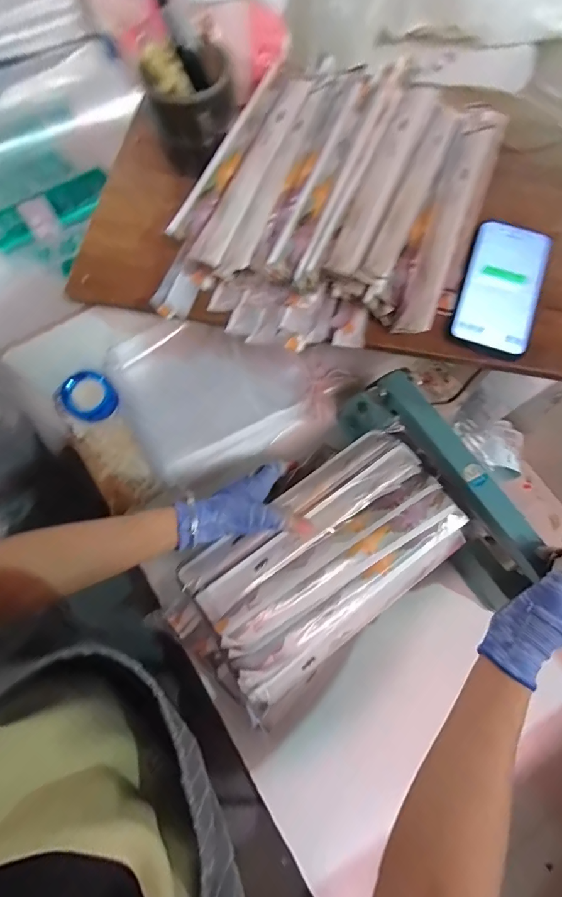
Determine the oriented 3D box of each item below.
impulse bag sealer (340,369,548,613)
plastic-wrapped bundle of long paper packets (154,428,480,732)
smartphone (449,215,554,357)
[{"bbox_3d":[0.191,0.047,0.475,0.062,0.135,0.290,-32,81,-9],"label":"impulse bag sealer"},{"bbox_3d":[0.033,0.126,0.428,0.318,0.062,0.154,-37,77,-7],"label":"plastic-wrapped bundle of long paper packets"},{"bbox_3d":[0.236,-0.176,0.433,0.077,0.011,0.160,21,74,6],"label":"smartphone"}]

